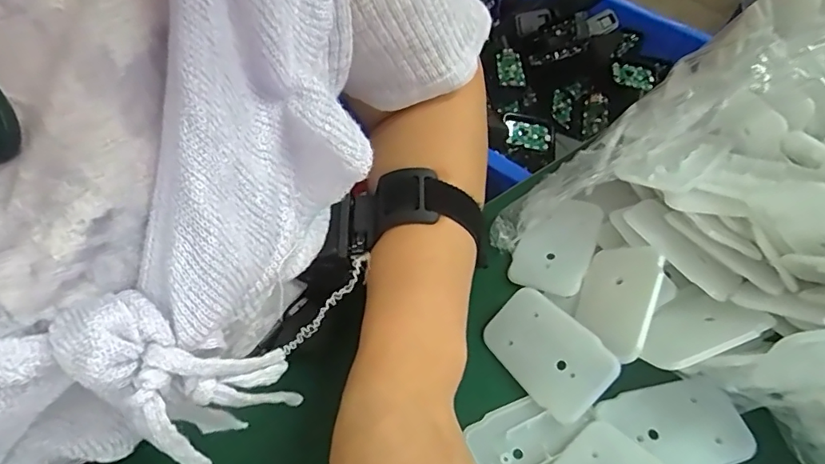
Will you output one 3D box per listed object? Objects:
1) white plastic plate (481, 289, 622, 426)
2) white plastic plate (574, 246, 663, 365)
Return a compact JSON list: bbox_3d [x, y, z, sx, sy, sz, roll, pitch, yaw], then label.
[{"bbox_3d":[0.070,0.063,0.274,0.068,0.005,0.044,40,94,38],"label":"white plastic plate"},{"bbox_3d":[0.108,0.036,0.279,0.045,0.004,0.067,-10,44,54],"label":"white plastic plate"}]

